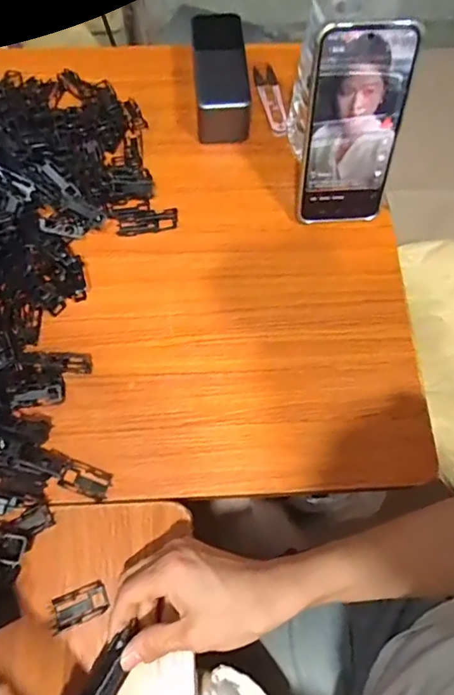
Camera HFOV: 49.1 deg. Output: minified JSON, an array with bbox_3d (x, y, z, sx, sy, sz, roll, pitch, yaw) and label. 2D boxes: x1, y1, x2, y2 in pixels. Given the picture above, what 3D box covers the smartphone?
[{"bbox_3d":[0.107,-0.180,0.424,0.081,0.169,0.012,-5,48,-4],"label":"smartphone"}]

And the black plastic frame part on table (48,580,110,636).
[{"bbox_3d":[-0.109,0.190,0.365,0.041,0.004,0.023,-21,71,-10],"label":"black plastic frame part on table"}]

